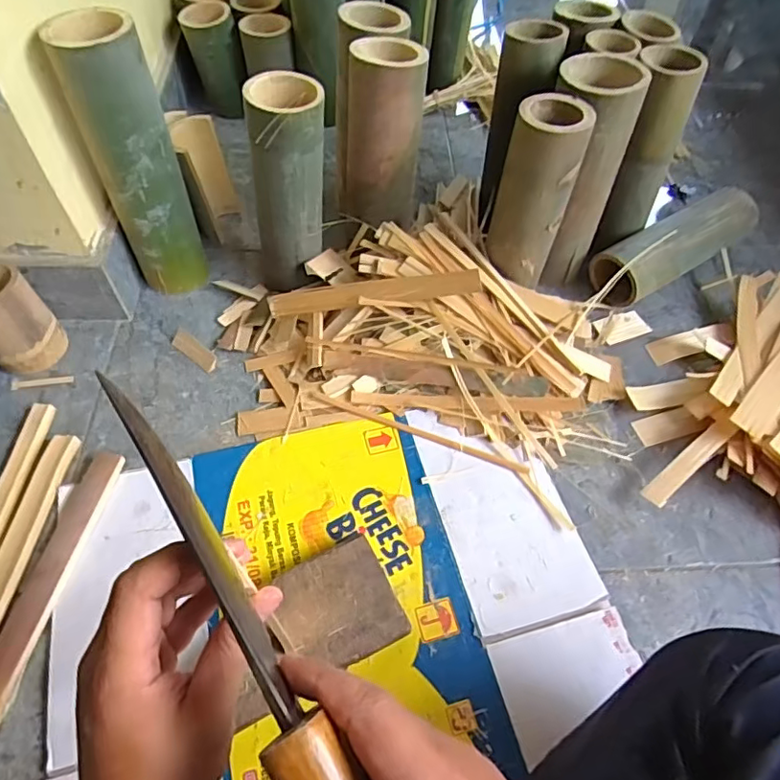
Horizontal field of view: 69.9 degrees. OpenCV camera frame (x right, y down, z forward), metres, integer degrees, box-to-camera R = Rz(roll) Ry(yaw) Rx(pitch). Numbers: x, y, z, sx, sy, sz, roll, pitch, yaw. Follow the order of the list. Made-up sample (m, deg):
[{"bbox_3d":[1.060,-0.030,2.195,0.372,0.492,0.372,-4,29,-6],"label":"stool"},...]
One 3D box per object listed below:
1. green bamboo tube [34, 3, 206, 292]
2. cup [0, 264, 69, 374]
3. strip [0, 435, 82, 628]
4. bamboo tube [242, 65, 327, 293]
[{"bbox_3d":[-0.307,-0.266,0.694,0.092,0.330,0.094,-19,58,-14],"label":"green bamboo tube"},{"bbox_3d":[-0.463,-0.083,0.683,0.081,0.127,0.084,1,55,-1],"label":"cup"},{"bbox_3d":[-0.385,0.170,0.577,0.033,0.014,0.270,4,55,1],"label":"strip"},{"bbox_3d":[-0.124,-0.245,0.694,0.096,0.246,0.092,-8,56,-7],"label":"bamboo tube"}]

